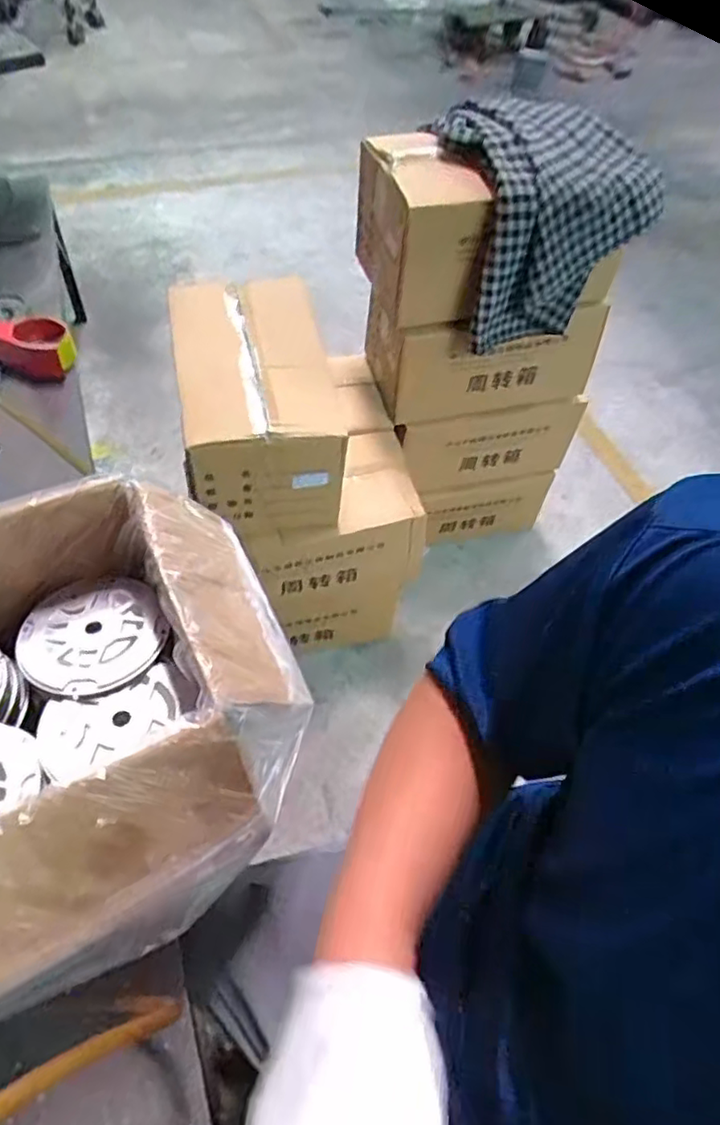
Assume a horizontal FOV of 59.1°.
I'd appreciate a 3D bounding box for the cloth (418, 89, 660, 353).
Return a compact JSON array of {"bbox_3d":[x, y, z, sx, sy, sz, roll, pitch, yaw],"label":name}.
[{"bbox_3d":[0.303,-0.581,1.108,0.326,0.320,0.204,-12,55,-13],"label":"cloth"}]

